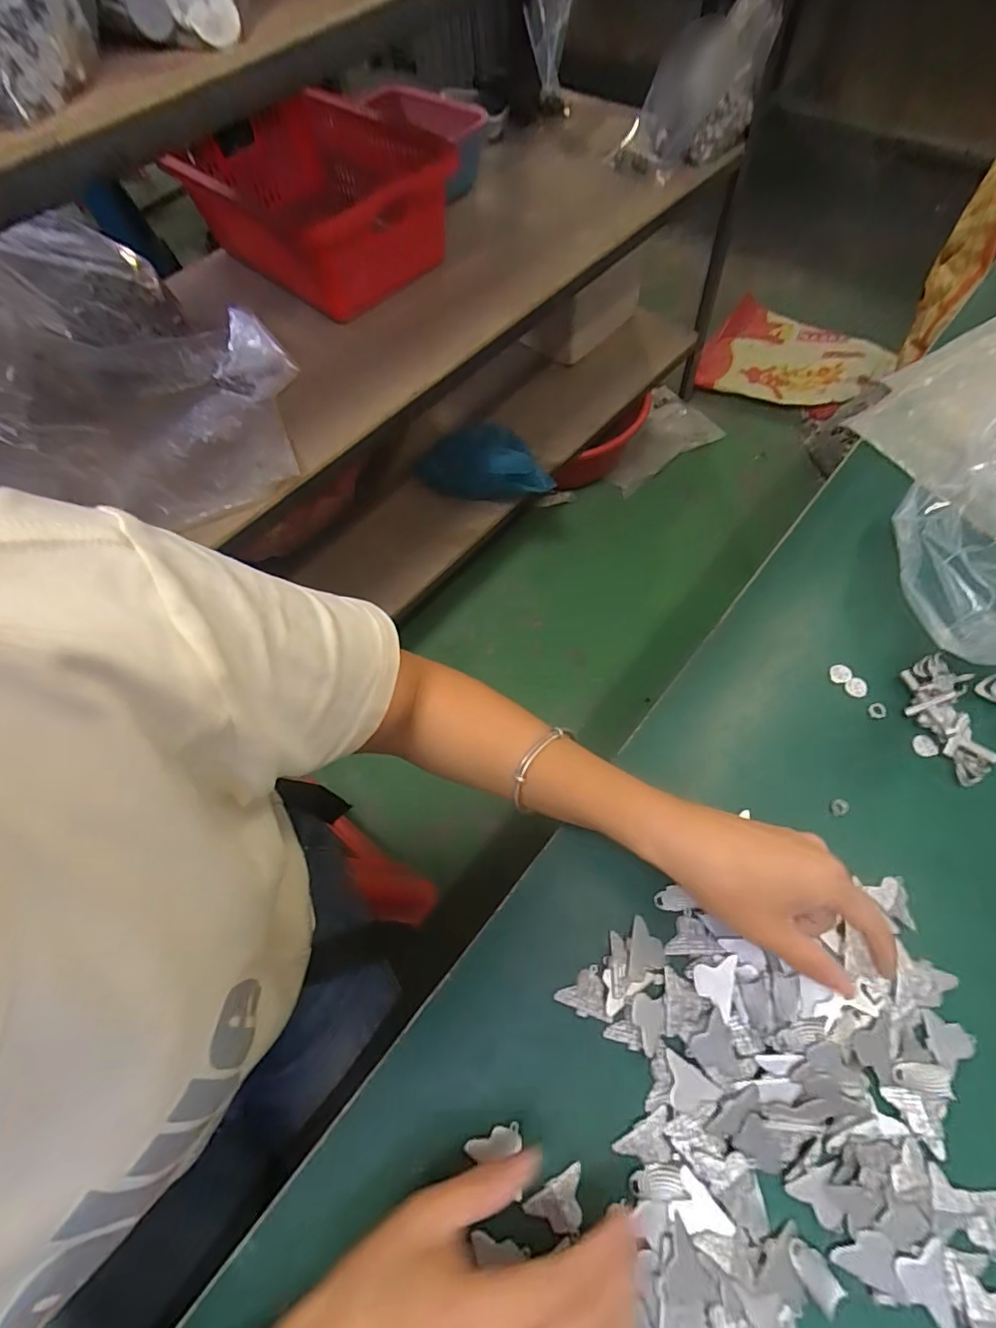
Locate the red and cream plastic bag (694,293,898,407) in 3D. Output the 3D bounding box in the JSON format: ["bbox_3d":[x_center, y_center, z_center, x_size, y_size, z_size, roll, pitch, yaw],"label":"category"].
[{"bbox_3d":[0.842,-0.896,1.521,0.482,0.078,0.390,13,66,11],"label":"red and cream plastic bag"}]

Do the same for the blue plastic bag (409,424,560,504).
[{"bbox_3d":[-0.032,-0.430,1.135,0.303,0.119,0.133,12,63,26],"label":"blue plastic bag"}]

